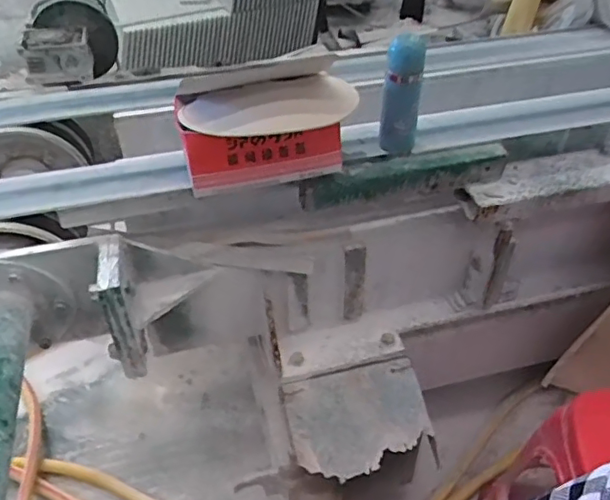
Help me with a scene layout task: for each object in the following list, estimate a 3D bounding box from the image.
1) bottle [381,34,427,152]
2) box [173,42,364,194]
[{"bbox_3d":[0.168,-0.265,0.999,0.069,0.195,0.053,9,43,11],"label":"bottle"},{"bbox_3d":[-0.058,-0.201,0.941,0.284,0.124,0.180,-11,44,-11],"label":"box"}]

